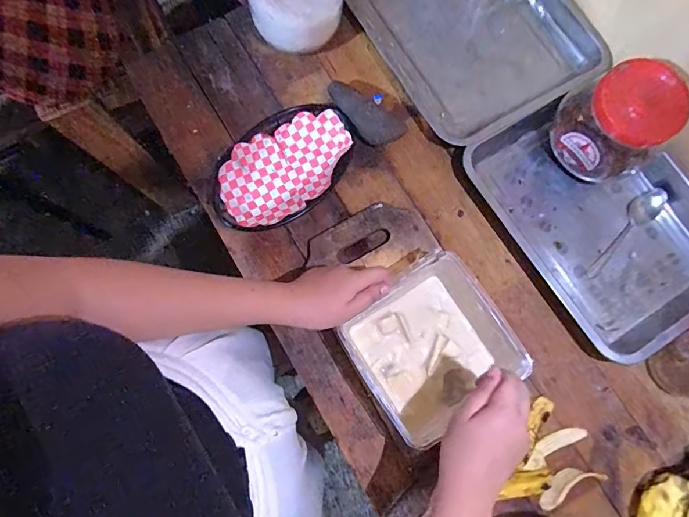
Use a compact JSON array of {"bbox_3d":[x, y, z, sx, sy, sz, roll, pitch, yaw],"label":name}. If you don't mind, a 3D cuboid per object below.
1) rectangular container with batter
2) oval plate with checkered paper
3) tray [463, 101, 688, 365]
[{"bbox_3d":[0.104,0.108,0.532,0.172,0.073,0.169,-35,82,-7],"label":"rectangular container with batter"},{"bbox_3d":[-0.084,-0.126,0.609,0.218,0.039,0.139,-38,82,-7],"label":"oval plate with checkered paper"},{"bbox_3d":[0.359,-0.066,0.600,0.258,0.045,0.337,-30,81,-6],"label":"tray"}]

